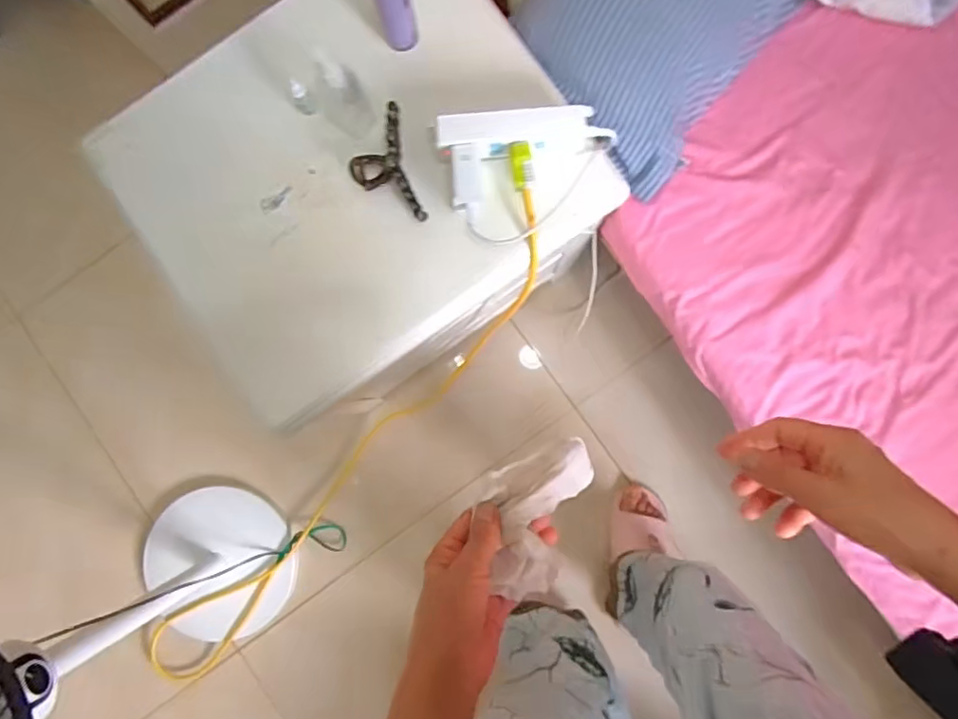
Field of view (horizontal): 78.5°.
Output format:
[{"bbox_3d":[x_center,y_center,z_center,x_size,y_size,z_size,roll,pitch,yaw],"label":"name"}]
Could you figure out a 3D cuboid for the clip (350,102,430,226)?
[{"bbox_3d":[-0.100,-0.202,0.621,0.064,0.034,0.120,-14,87,0],"label":"clip"}]

